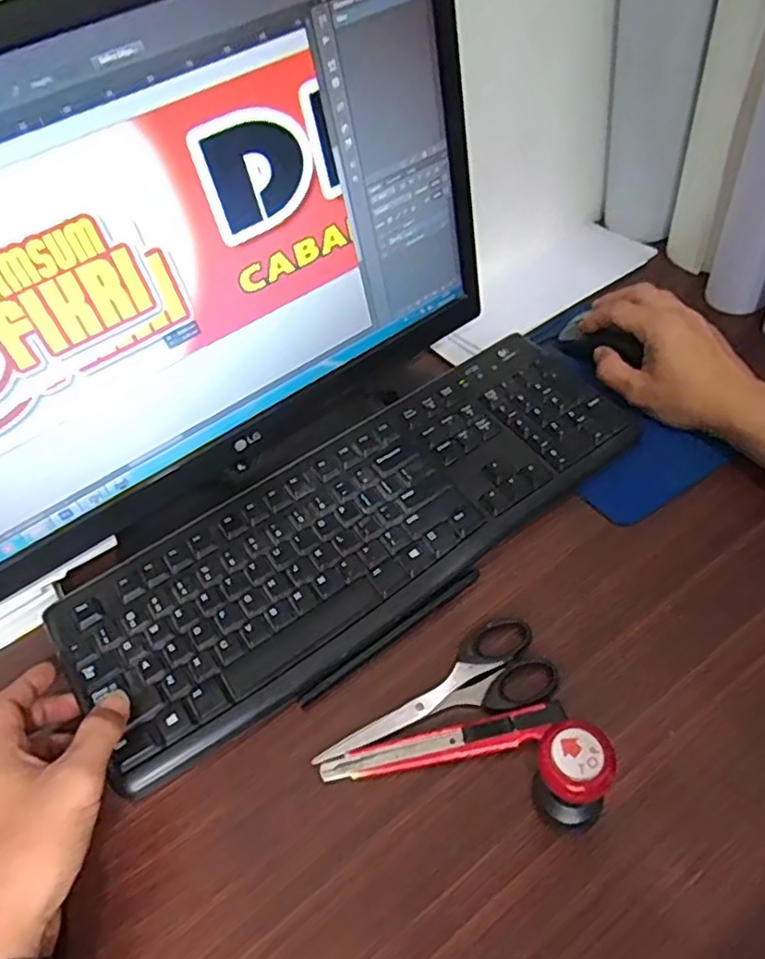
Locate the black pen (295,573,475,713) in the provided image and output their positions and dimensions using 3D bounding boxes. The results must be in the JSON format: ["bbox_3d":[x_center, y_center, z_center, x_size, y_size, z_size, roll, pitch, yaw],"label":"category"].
[{"bbox_3d":[0.007,0.104,0.429,0.145,0.004,0.008,-32,52,-18],"label":"black pen"}]

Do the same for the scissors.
[{"bbox_3d":[0.032,0.135,0.397,0.151,0.009,0.055,-22,50,-10],"label":"scissors"}]

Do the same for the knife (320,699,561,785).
[{"bbox_3d":[0.035,0.154,0.374,0.143,0.014,0.019,-13,49,-2],"label":"knife"}]

